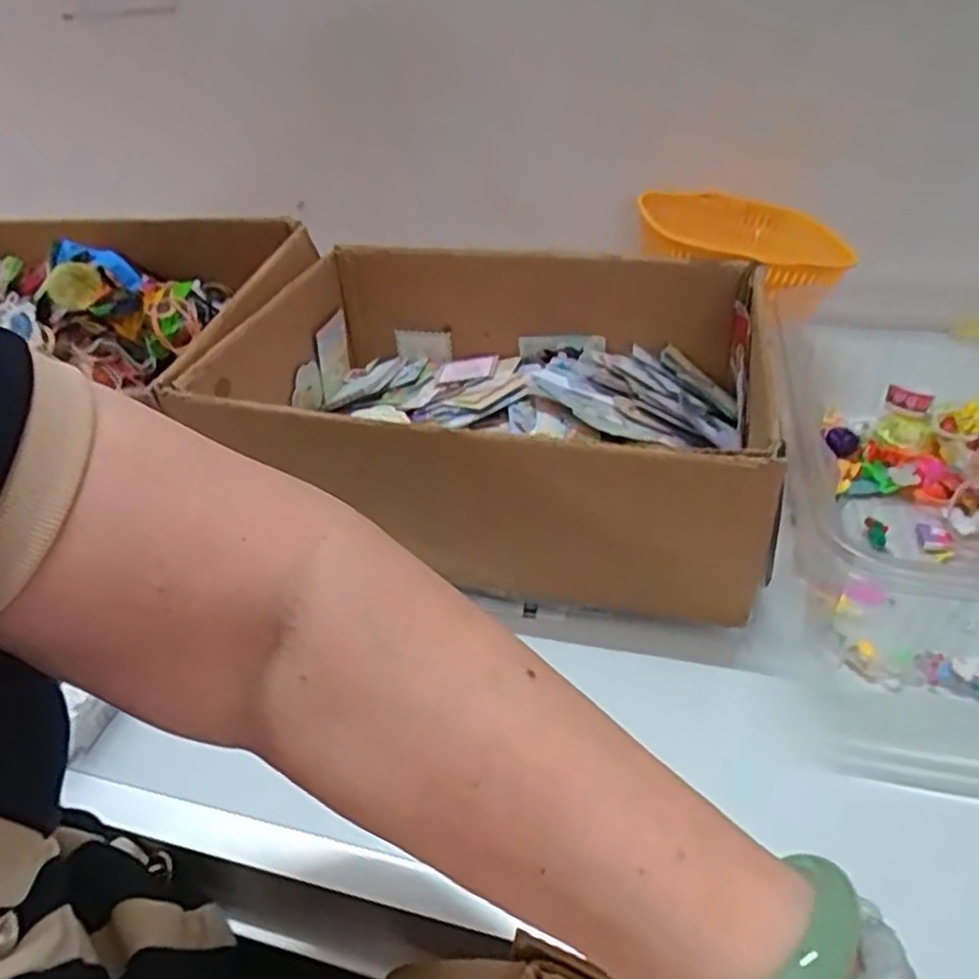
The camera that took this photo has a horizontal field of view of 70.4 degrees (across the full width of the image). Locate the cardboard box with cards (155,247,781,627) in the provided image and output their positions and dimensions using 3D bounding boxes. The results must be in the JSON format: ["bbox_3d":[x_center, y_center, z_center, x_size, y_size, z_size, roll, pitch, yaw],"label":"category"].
[{"bbox_3d":[0.007,-0.072,0.586,0.416,0.144,0.300,8,40,16],"label":"cardboard box with cards"}]

